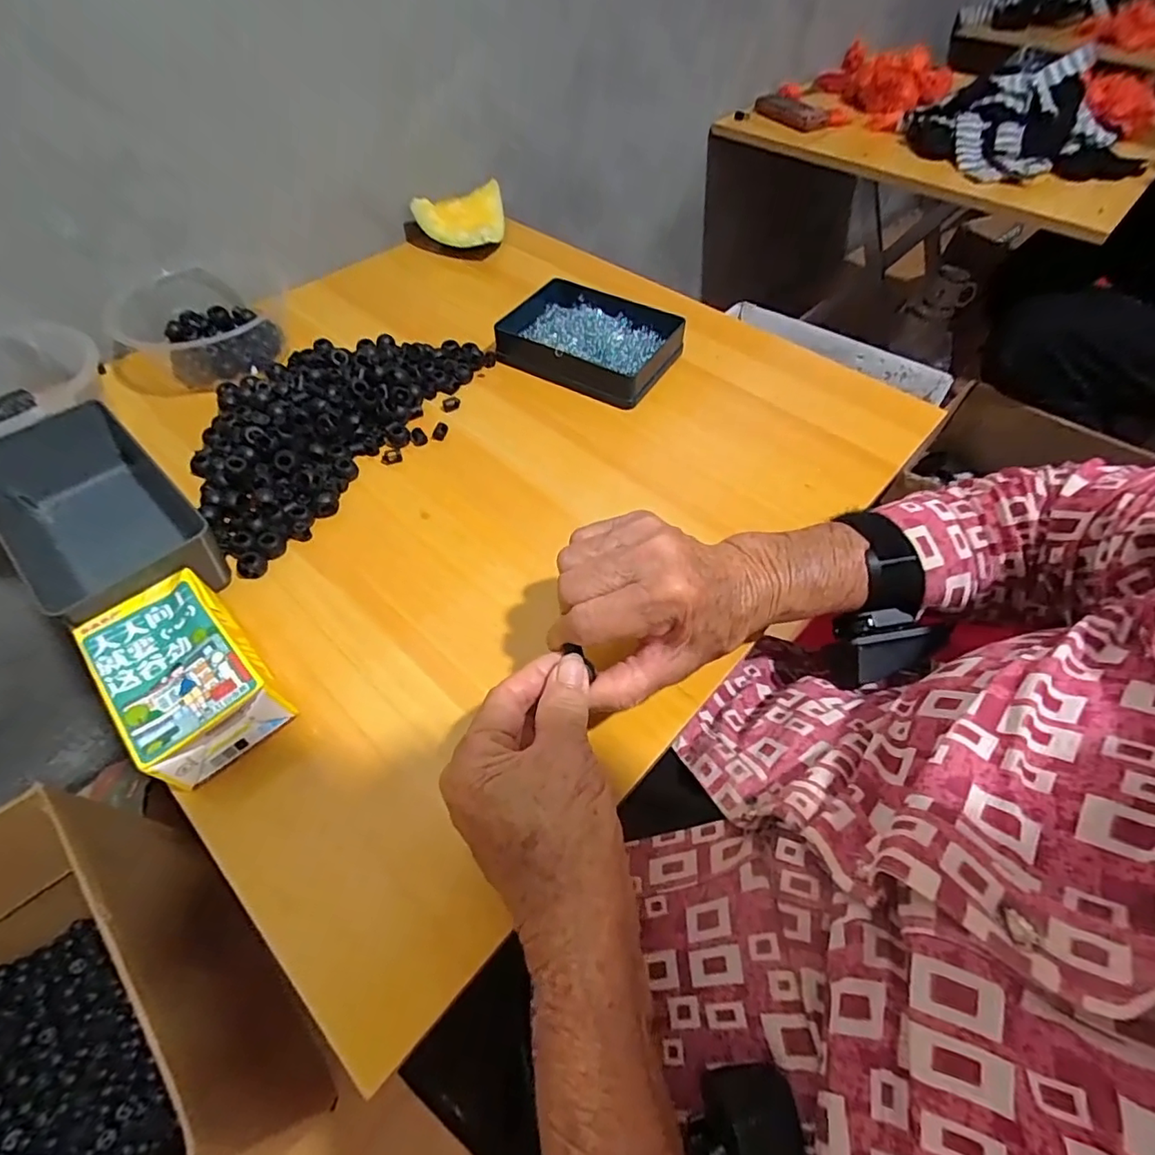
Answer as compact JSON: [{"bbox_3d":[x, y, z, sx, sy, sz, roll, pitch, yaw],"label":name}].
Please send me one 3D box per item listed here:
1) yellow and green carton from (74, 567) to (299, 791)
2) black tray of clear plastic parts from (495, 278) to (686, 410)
[{"bbox_3d":[-0.217,0.053,0.307,0.064,0.045,0.108,-38,64,-24],"label":"yellow and green carton"},{"bbox_3d":[0.015,-0.218,0.507,0.149,0.033,0.109,26,58,16],"label":"black tray of clear plastic parts"}]

